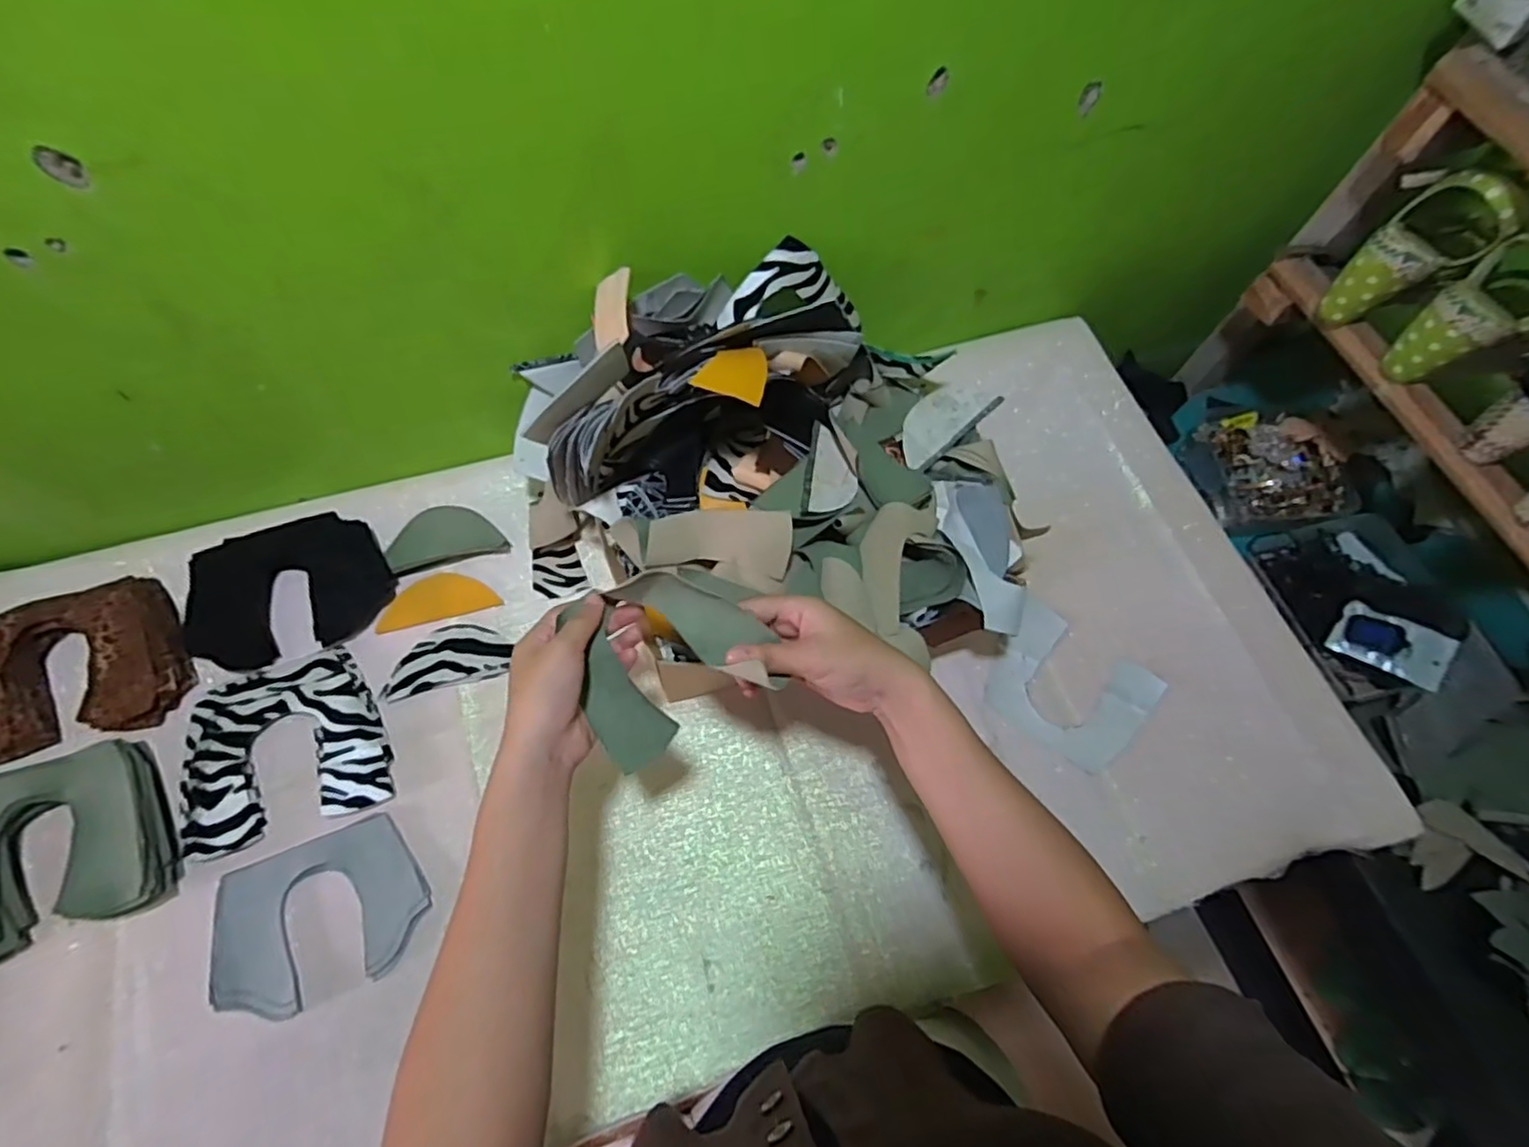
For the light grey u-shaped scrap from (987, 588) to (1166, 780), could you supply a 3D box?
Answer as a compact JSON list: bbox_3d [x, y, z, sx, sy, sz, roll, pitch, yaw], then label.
[{"bbox_3d":[0.288,0.109,0.637,0.141,0.010,0.122,36,72,14],"label":"light grey u-shaped scrap"}]

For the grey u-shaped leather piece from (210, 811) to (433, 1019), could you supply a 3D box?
[{"bbox_3d":[-0.350,0.268,0.525,0.155,0.008,0.114,-21,68,-13],"label":"grey u-shaped leather piece"}]

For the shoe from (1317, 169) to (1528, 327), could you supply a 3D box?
[{"bbox_3d":[0.611,-0.301,0.636,0.091,0.151,0.074,-2,62,-35],"label":"shoe"}]

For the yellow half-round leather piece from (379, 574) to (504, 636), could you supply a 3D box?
[{"bbox_3d":[-0.312,0.023,0.644,0.107,0.006,0.047,-15,67,-10],"label":"yellow half-round leather piece"}]

